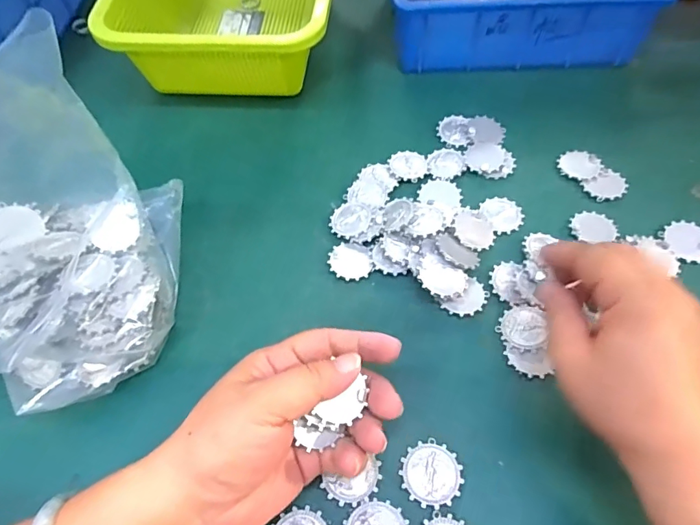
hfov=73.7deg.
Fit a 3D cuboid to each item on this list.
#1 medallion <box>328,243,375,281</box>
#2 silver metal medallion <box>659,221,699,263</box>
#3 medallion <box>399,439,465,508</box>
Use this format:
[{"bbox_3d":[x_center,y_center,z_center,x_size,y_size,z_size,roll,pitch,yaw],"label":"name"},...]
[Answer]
[{"bbox_3d":[0.001,-0.001,0.338,0.032,0.004,0.030,-1,59,1],"label":"medallion"},{"bbox_3d":[0.248,-0.016,0.341,0.034,0.004,0.033,-1,59,1],"label":"silver metal medallion"},{"bbox_3d":[0.046,0.118,0.262,0.033,0.004,0.032,-1,59,1],"label":"medallion"}]

